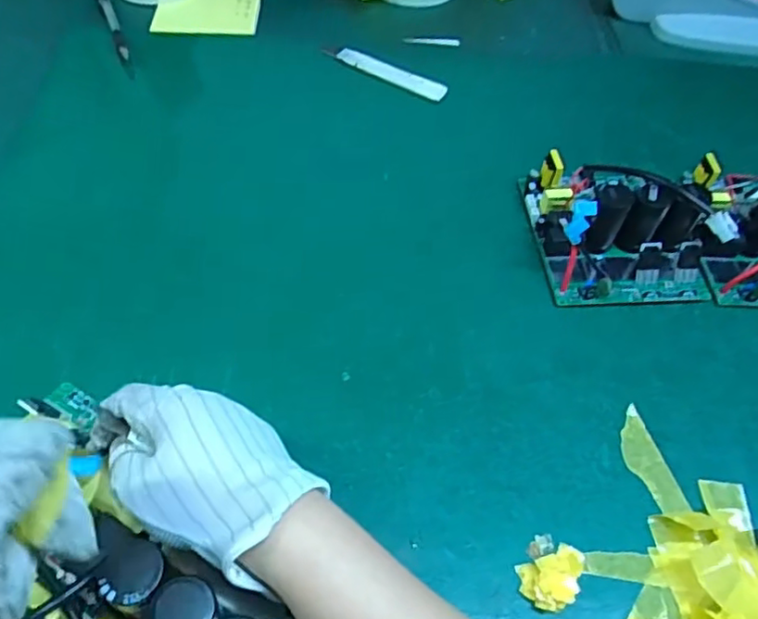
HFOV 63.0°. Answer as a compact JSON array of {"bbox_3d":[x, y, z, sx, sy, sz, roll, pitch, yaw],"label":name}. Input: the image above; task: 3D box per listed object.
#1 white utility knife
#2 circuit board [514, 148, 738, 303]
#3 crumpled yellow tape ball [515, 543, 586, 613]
[{"bbox_3d":[0.006,-0.239,0.618,0.132,0.013,0.019,29,57,15],"label":"white utility knife"},{"bbox_3d":[0.187,-0.070,0.480,0.118,0.062,0.130,-2,54,-7],"label":"circuit board"},{"bbox_3d":[0.100,0.148,0.343,0.041,0.018,0.028,-19,58,-18],"label":"crumpled yellow tape ball"}]

